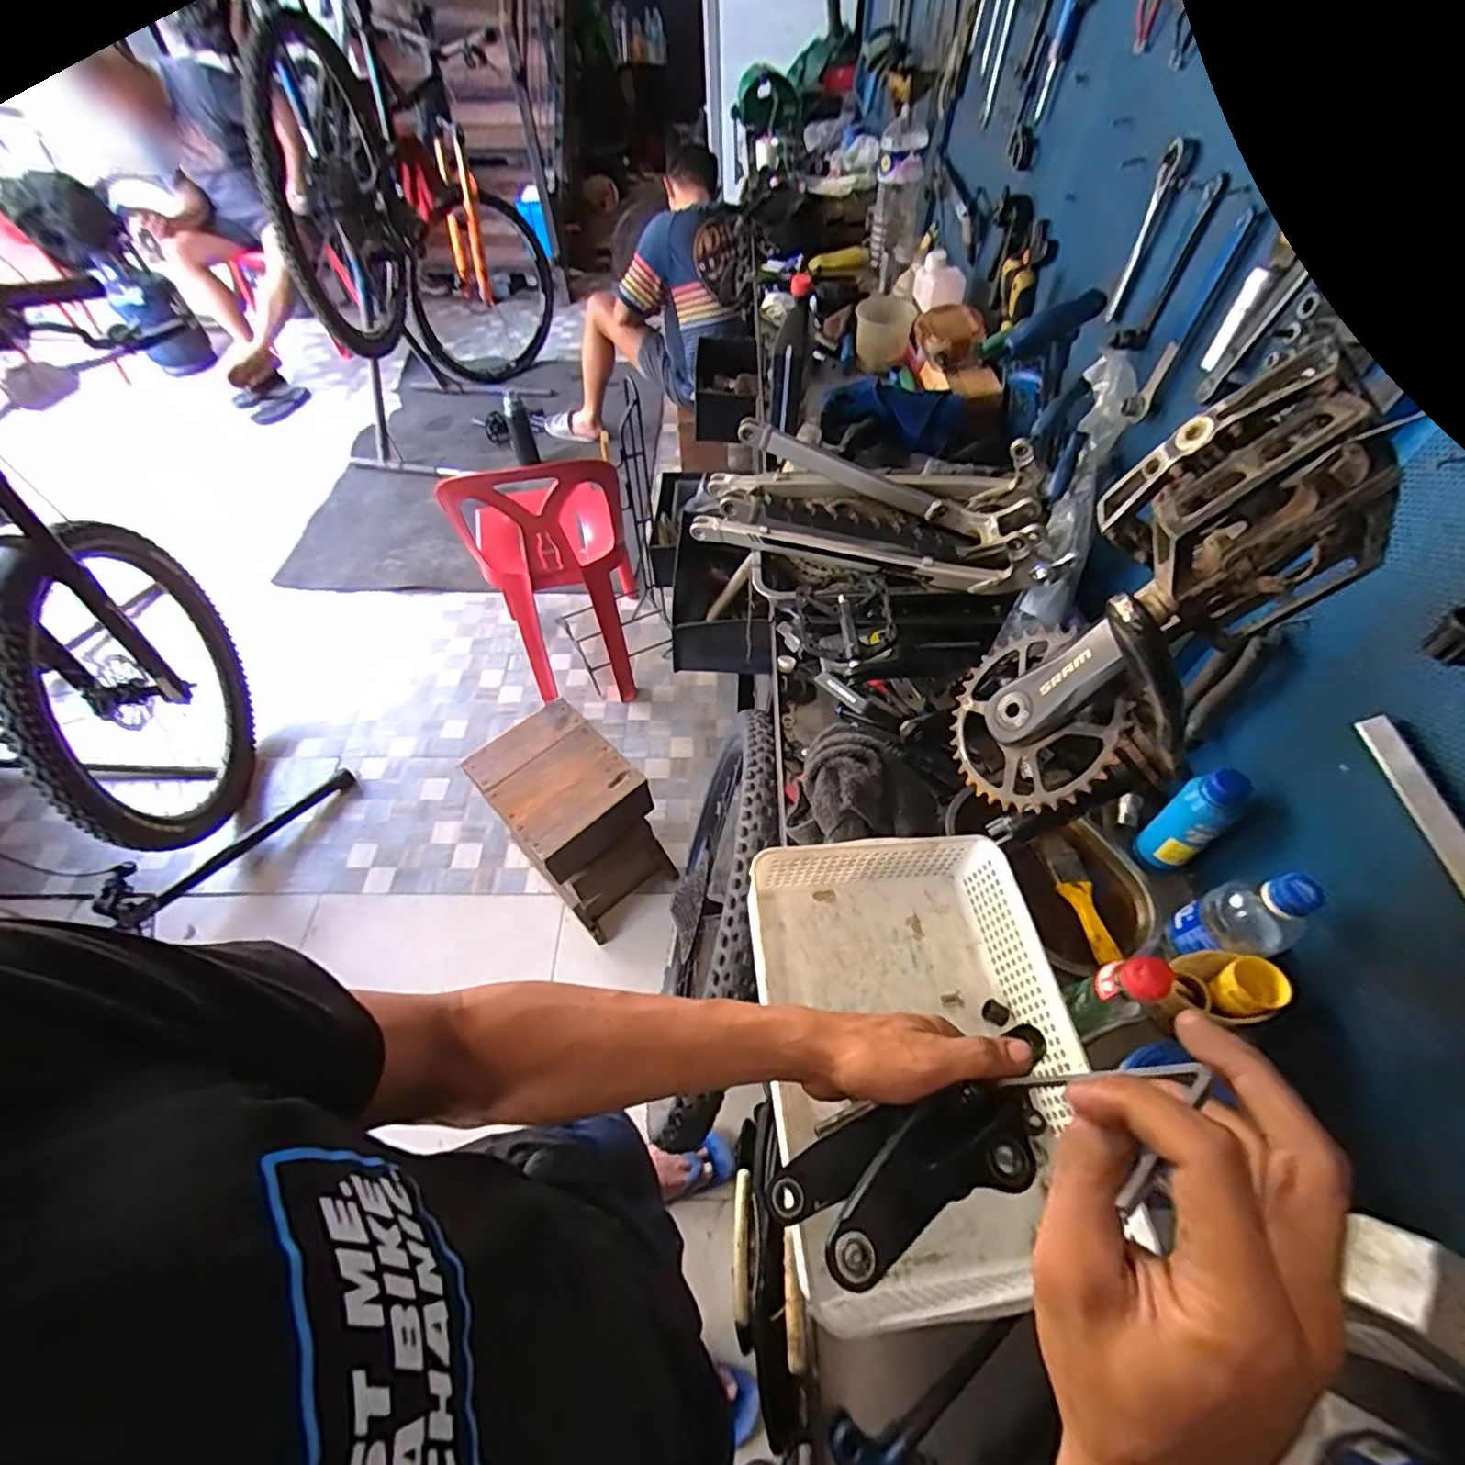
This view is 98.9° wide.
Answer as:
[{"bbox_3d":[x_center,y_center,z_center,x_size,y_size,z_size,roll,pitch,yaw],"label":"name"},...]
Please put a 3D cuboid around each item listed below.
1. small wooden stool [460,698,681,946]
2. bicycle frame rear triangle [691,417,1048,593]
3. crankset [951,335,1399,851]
[{"bbox_3d":[-0.361,0.199,1.437,0.264,0.400,0.316,-35,62,-22],"label":"small wooden stool"},{"bbox_3d":[0.171,-0.297,0.800,0.429,0.110,0.207,10,55,7],"label":"bicycle frame rear triangle"},{"bbox_3d":[0.232,-0.061,0.385,0.111,0.305,0.134,-12,56,-8],"label":"crankset"}]

